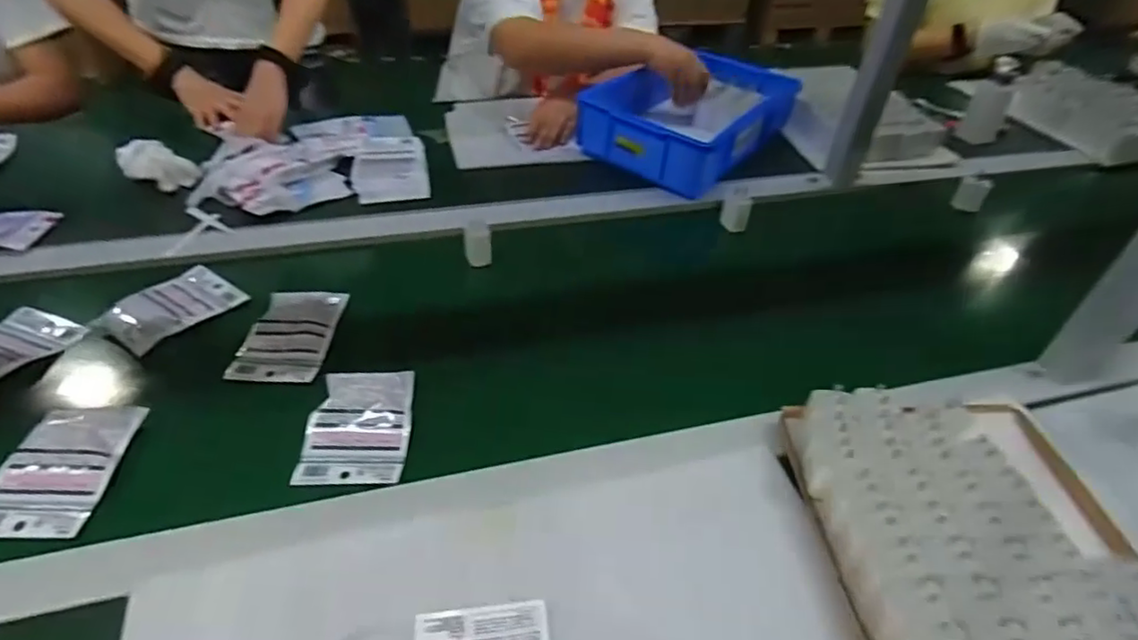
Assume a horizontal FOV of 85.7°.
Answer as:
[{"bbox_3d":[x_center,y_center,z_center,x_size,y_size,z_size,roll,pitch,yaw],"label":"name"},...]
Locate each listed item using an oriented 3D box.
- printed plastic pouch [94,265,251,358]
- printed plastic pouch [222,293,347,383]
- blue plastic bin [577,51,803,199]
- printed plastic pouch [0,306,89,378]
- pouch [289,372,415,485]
[{"bbox_3d":[-0.462,-0.019,0.715,0.092,0.028,0.131,26,46,24],"label":"printed plastic pouch"},{"bbox_3d":[-0.313,0.012,0.692,0.093,0.022,0.135,4,41,0],"label":"printed plastic pouch"},{"bbox_3d":[0.211,-0.357,1.082,0.251,0.114,0.382,28,47,26],"label":"blue plastic bin"},{"bbox_3d":[-0.606,0.029,0.652,0.094,0.036,0.135,14,42,12],"label":"printed plastic pouch"},{"bbox_3d":[-0.205,0.102,0.600,0.097,0.019,0.120,4,58,-6],"label":"pouch"}]

